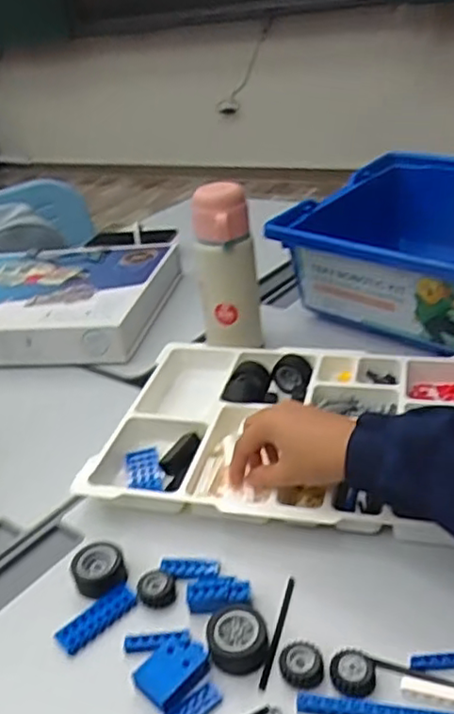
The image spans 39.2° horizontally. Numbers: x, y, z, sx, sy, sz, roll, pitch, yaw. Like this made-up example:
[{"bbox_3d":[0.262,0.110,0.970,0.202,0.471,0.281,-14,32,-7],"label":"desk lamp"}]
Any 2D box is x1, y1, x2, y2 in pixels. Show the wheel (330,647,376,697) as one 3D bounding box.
[{"bbox_3d":[0.082,0.205,0.418,0.029,0.010,0.030,-5,33,3],"label":"wheel"}]

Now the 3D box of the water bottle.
[{"bbox_3d":[-0.001,-0.103,0.757,0.069,0.198,0.059,-6,30,2],"label":"water bottle"}]

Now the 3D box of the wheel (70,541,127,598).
[{"bbox_3d":[-0.104,0.169,0.511,0.039,0.016,0.045,-24,36,-23],"label":"wheel"}]

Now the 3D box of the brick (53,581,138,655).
[{"bbox_3d":[-0.099,0.195,0.482,0.063,0.004,0.026,-31,40,-32],"label":"brick"}]

